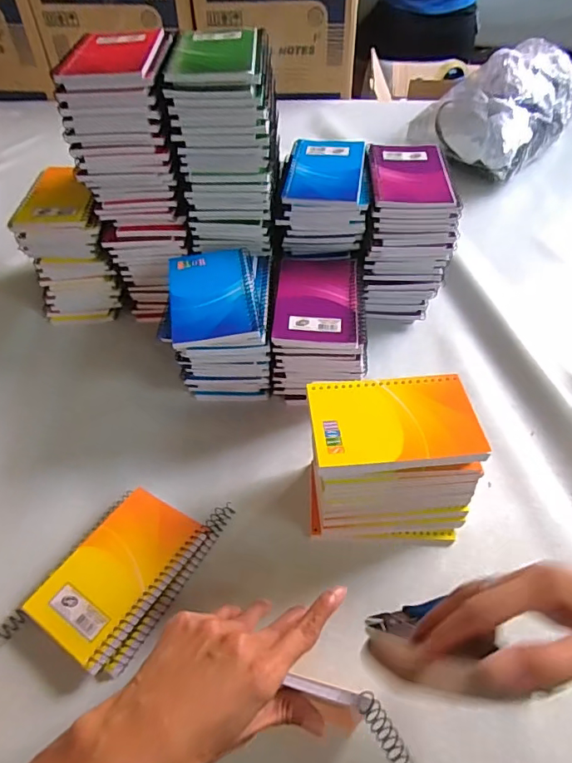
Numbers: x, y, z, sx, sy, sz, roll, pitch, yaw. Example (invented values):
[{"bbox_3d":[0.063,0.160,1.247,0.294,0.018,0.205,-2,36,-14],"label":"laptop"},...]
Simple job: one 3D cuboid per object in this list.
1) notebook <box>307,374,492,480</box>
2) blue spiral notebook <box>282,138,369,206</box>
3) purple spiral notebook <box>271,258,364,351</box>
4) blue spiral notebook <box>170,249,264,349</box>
[{"bbox_3d":[0.084,0.030,0.382,0.127,0.011,0.083,-5,49,-3],"label":"notebook"},{"bbox_3d":[0.048,-0.238,0.540,0.089,0.014,0.129,5,49,6],"label":"blue spiral notebook"},{"bbox_3d":[0.033,-0.082,0.494,0.082,0.013,0.133,3,49,4],"label":"purple spiral notebook"},{"bbox_3d":[-0.073,-0.087,0.482,0.083,0.011,0.129,-7,49,-5],"label":"blue spiral notebook"}]

